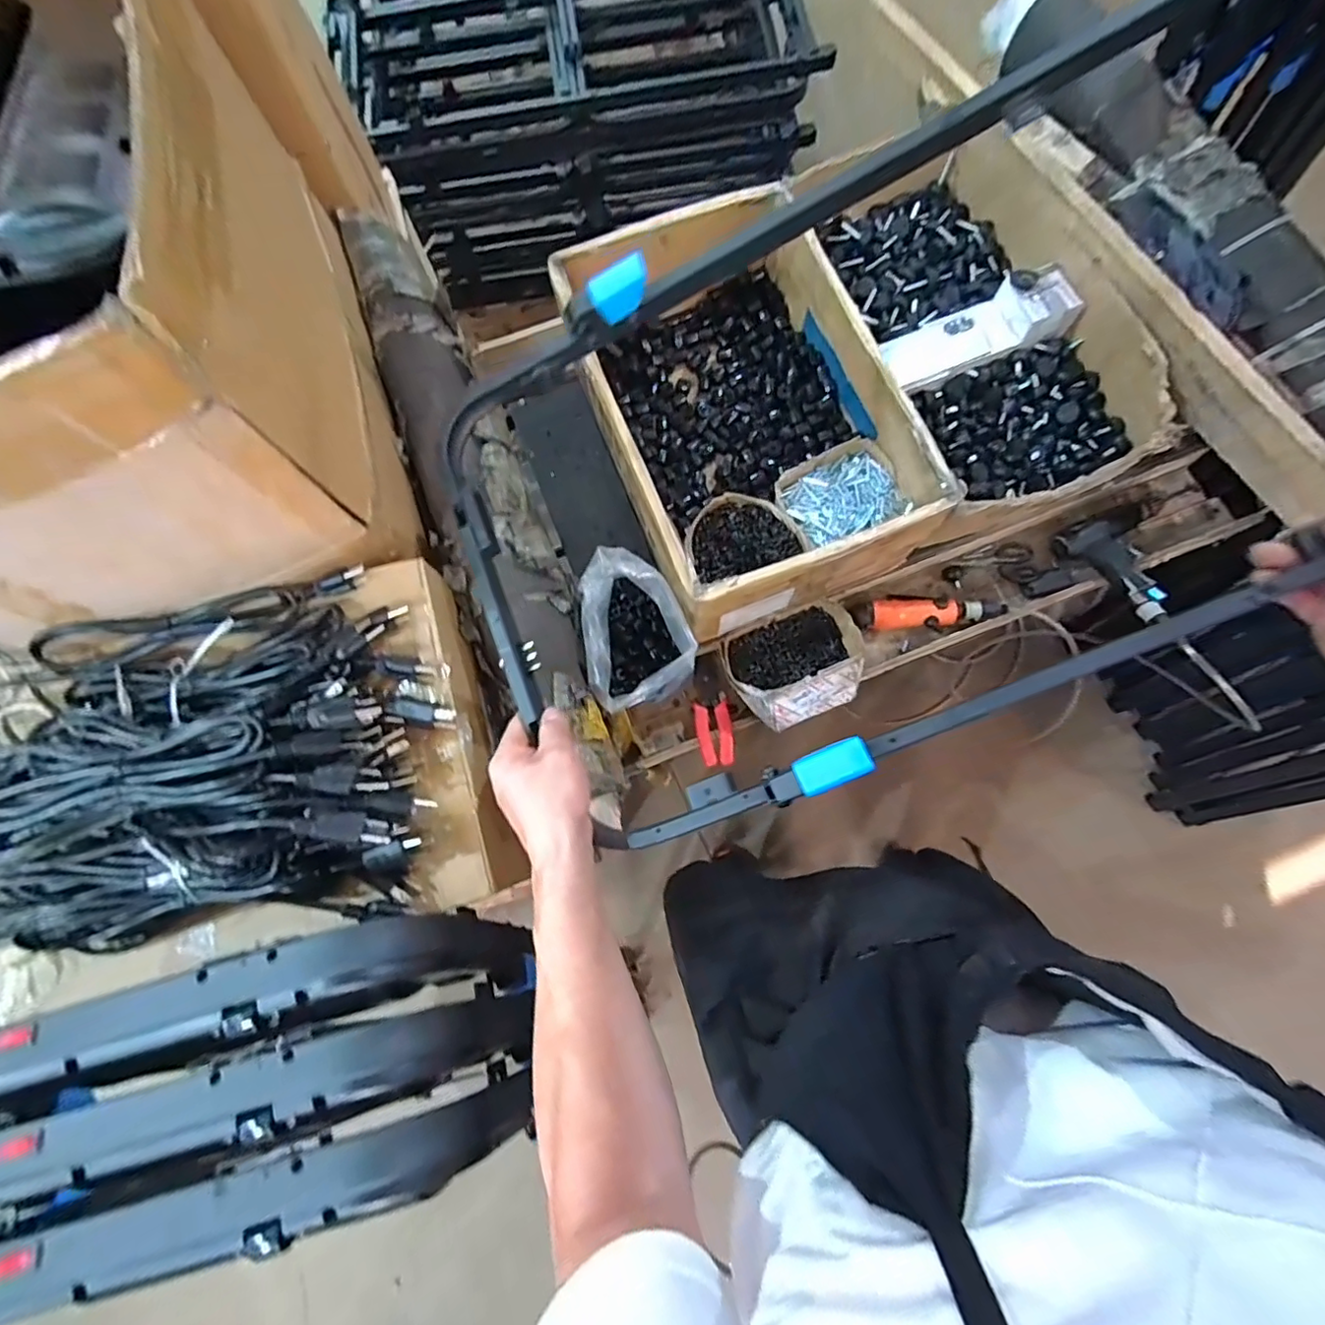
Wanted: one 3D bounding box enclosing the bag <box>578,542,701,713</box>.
[{"bbox_3d":[-0.040,-0.037,0.745,0.125,0.110,0.174,-22,77,-4],"label":"bag"}]

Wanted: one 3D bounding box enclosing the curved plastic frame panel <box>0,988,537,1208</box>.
[{"bbox_3d":[-0.343,0.335,0.441,0.453,0.144,0.081,-9,76,-15],"label":"curved plastic frame panel"}]

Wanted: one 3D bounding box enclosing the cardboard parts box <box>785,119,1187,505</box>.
[{"bbox_3d":[0.447,-0.491,0.839,0.290,0.154,0.571,-26,77,-5],"label":"cardboard parts box"}]

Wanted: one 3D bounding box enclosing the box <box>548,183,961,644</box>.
[{"bbox_3d":[0.096,-0.342,0.812,0.350,0.167,0.534,-23,77,-4],"label":"box"}]

